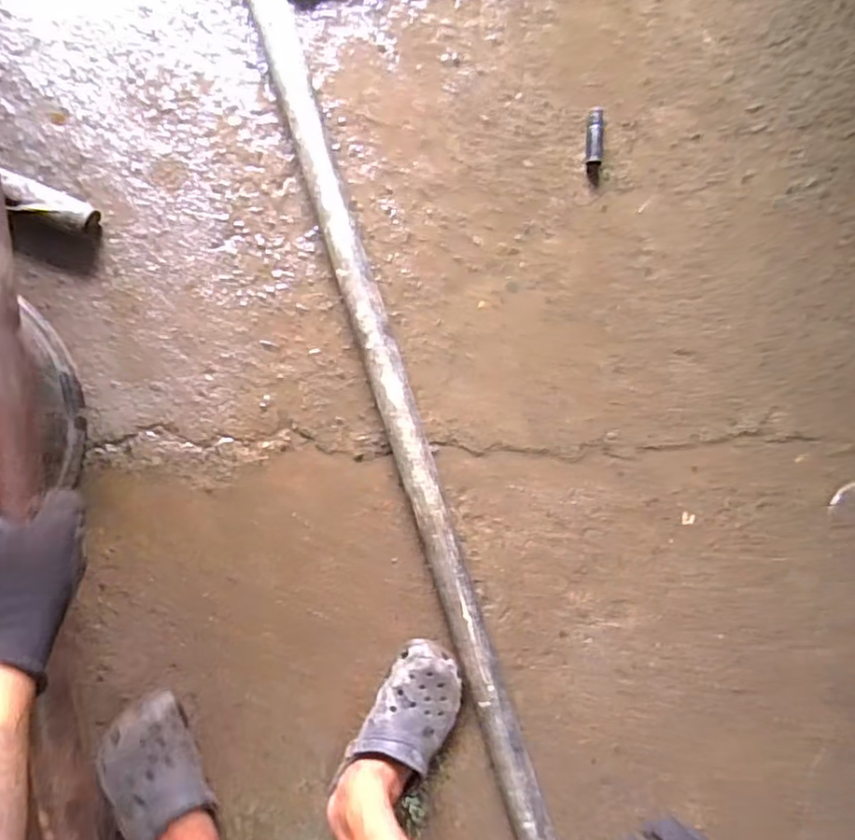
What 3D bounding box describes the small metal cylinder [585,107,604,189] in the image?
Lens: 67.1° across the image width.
[{"bbox_3d":[0.244,-0.402,0.938,0.031,0.028,0.109,4,90,-8],"label":"small metal cylinder"}]

